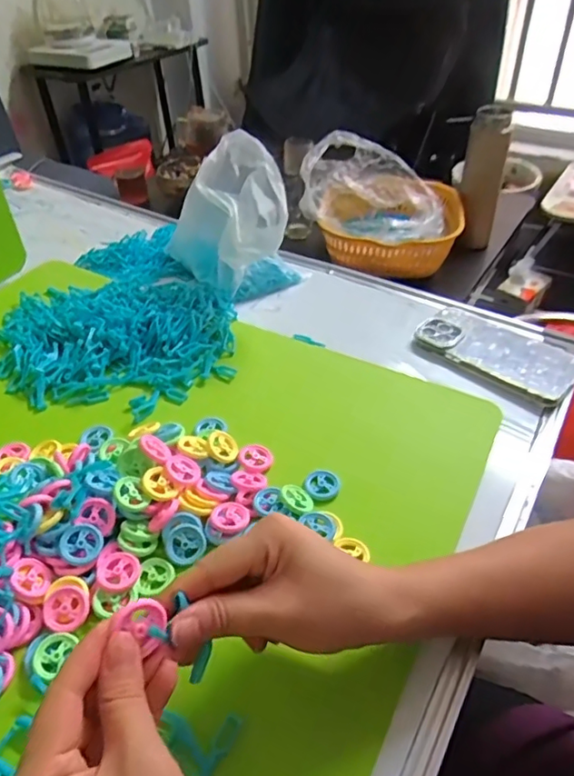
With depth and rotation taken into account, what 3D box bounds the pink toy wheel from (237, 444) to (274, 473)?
[{"bbox_3d":[-0.027,0.061,0.488,0.030,0.006,0.028,-1,41,1],"label":"pink toy wheel"}]

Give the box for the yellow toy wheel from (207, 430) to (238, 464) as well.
[{"bbox_3d":[-0.057,0.052,0.488,0.024,0.012,0.030,-10,45,-11],"label":"yellow toy wheel"}]

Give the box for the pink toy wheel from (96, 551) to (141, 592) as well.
[{"bbox_3d":[-0.122,0.132,0.401,0.029,0.005,0.030,-1,41,1],"label":"pink toy wheel"}]

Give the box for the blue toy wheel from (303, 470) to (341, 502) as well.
[{"bbox_3d":[0.029,0.080,0.467,0.029,0.007,0.030,-1,41,1],"label":"blue toy wheel"}]

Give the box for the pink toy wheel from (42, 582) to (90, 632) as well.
[{"bbox_3d":[-0.151,0.151,0.382,0.031,0.005,0.029,2,63,-1],"label":"pink toy wheel"}]

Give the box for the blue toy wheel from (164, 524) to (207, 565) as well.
[{"bbox_3d":[-0.078,0.117,0.422,0.028,0.004,0.028,1,66,-2],"label":"blue toy wheel"}]

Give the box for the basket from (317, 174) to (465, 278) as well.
[{"bbox_3d":[0.168,-0.270,0.915,0.218,0.099,0.214,5,42,9],"label":"basket"}]

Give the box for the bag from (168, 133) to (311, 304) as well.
[{"bbox_3d":[-0.056,-0.199,0.663,0.171,0.159,0.114,30,51,32],"label":"bag"}]

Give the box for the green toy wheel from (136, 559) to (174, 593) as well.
[{"bbox_3d":[-0.095,0.137,0.407,0.025,0.009,0.027,-1,41,1],"label":"green toy wheel"}]

